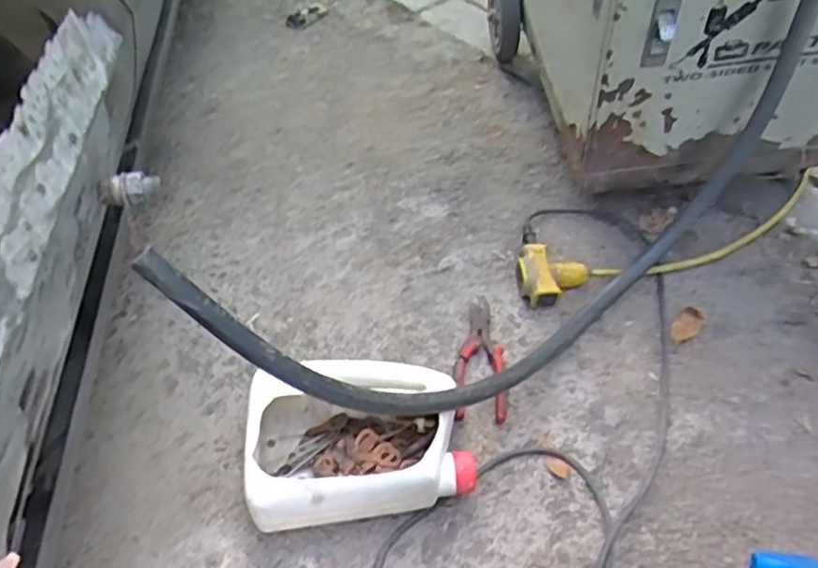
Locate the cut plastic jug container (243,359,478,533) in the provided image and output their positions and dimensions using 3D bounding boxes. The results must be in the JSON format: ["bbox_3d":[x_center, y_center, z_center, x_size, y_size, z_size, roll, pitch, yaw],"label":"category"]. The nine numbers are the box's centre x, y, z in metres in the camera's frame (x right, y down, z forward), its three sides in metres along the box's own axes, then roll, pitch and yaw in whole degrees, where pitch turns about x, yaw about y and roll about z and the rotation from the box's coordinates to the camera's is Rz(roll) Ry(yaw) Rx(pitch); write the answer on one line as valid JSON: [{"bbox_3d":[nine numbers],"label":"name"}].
[{"bbox_3d":[-0.057,0.161,0.734,0.222,0.098,0.168,-9,51,-4],"label":"cut plastic jug container"}]

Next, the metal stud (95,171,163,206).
[{"bbox_3d":[-0.209,-0.072,0.504,0.045,0.015,0.020,-15,53,-11],"label":"metal stud"}]

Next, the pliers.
[{"bbox_3d":[0.085,0.088,0.820,0.058,0.015,0.173,-1,51,2],"label":"pliers"}]

